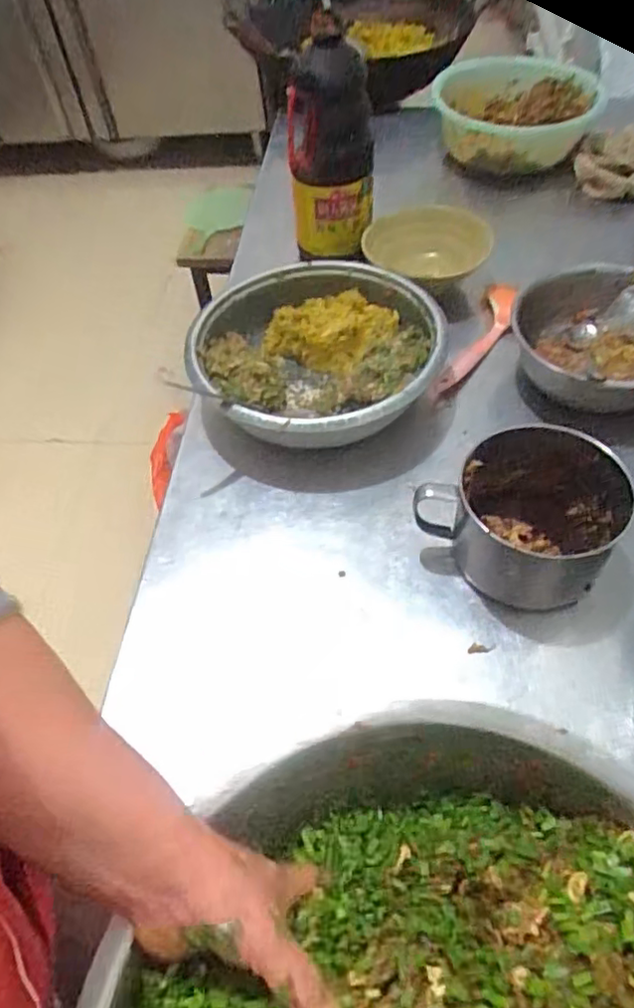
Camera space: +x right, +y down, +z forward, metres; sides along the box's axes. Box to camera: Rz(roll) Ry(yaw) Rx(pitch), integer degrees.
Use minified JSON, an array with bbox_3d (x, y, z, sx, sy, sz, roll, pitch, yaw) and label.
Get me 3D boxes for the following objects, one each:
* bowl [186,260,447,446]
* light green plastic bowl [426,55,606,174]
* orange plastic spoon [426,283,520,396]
[{"bbox_3d":[-0.001,-0.166,0.740,0.280,0.090,0.272,-2,53,3],"label":"bowl"},{"bbox_3d":[0.333,-0.642,1.039,0.263,0.108,0.265,-2,53,3],"label":"light green plastic bowl"},{"bbox_3d":[0.204,-0.206,0.787,0.044,0.017,0.219,21,58,20],"label":"orange plastic spoon"}]

